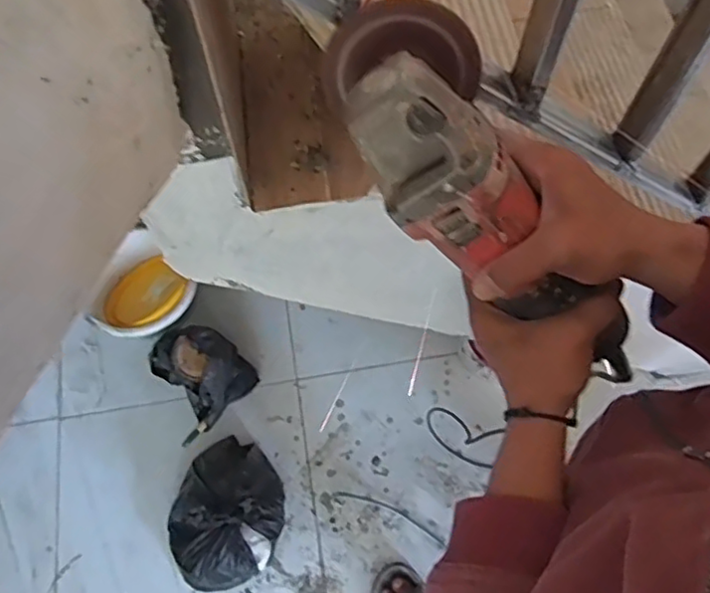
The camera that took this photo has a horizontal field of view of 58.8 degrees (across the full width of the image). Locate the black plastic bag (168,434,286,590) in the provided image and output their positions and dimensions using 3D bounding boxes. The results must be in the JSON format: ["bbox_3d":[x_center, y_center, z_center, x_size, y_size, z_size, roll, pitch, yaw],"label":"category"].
[{"bbox_3d":[-0.236,0.405,1.186,0.196,0.117,0.258,13,67,6],"label":"black plastic bag"}]

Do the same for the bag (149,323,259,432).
[{"bbox_3d":[-0.309,0.146,1.281,0.191,0.147,0.150,39,72,15],"label":"bag"}]

